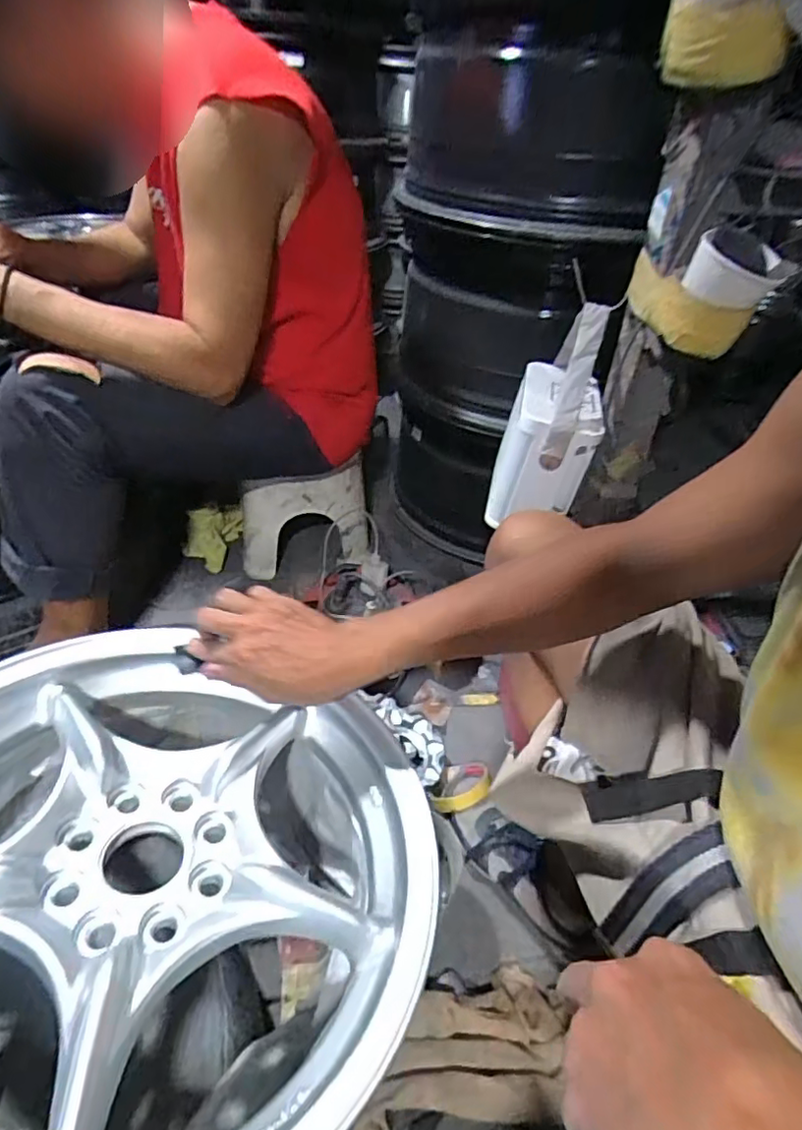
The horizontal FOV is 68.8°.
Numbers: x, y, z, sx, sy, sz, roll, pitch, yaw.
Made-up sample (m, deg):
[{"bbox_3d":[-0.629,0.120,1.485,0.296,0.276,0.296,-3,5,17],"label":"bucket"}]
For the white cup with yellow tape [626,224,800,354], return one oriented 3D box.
[{"bbox_3d":[0.300,-0.275,0.582,0.133,0.103,0.085,17,42,14],"label":"white cup with yellow tape"}]

